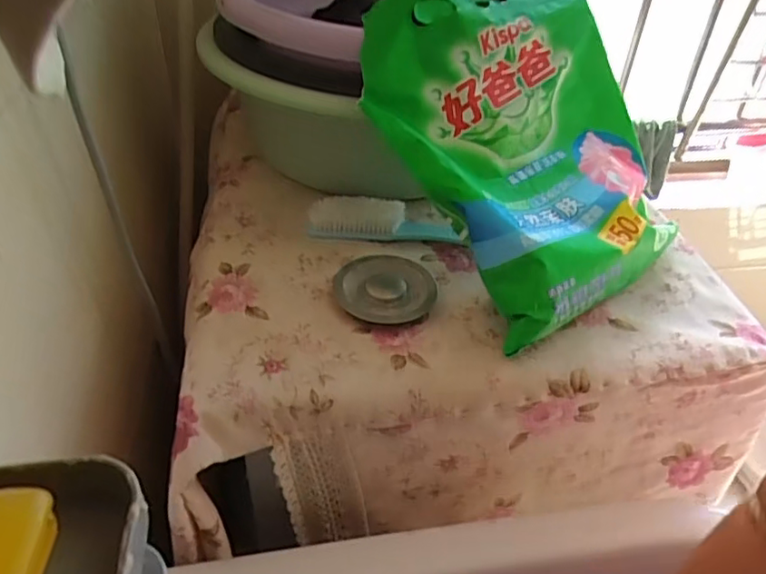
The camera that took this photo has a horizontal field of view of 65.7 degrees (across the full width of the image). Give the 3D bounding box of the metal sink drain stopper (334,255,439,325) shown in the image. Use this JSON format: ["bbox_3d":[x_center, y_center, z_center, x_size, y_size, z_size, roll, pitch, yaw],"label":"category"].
[{"bbox_3d":[0.002,-0.002,0.490,0.081,0.008,0.079,3,40,-2],"label":"metal sink drain stopper"}]

